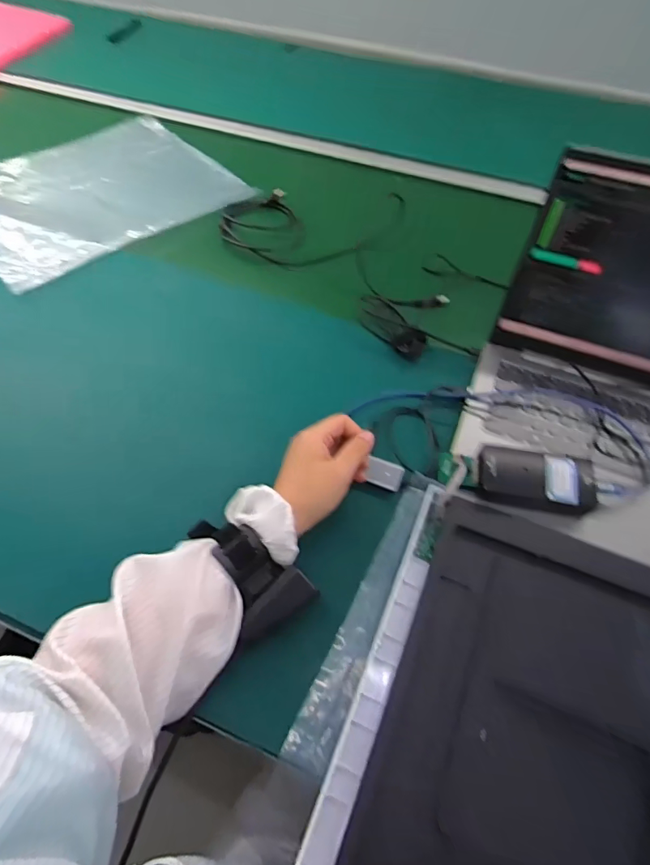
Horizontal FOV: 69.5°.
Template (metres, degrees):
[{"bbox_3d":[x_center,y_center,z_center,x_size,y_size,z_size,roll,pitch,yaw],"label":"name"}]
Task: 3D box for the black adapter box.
[{"bbox_3d":[0.193,0.042,0.432,0.096,0.028,0.056,7,58,4],"label":"black adapter box"}]

